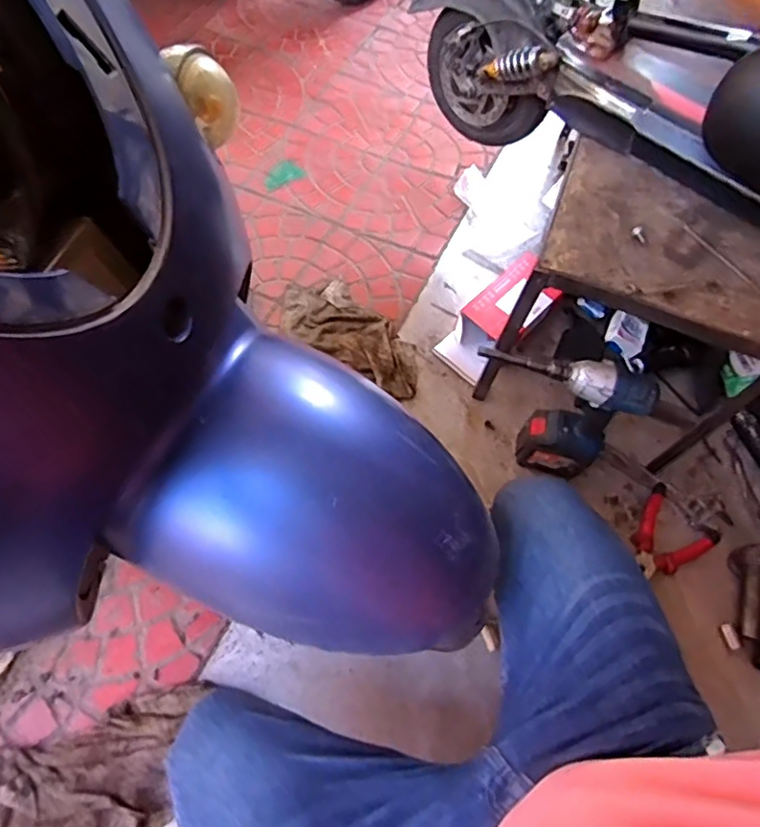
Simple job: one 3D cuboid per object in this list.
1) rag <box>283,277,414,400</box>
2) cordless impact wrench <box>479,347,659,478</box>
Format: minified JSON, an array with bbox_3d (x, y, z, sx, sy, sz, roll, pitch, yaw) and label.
[{"bbox_3d":[-0.061,-0.151,1.104,0.170,0.044,0.341,-36,74,-22],"label":"rag"},{"bbox_3d":[0.256,-0.007,0.911,0.244,0.277,0.067,25,63,4],"label":"cordless impact wrench"}]

